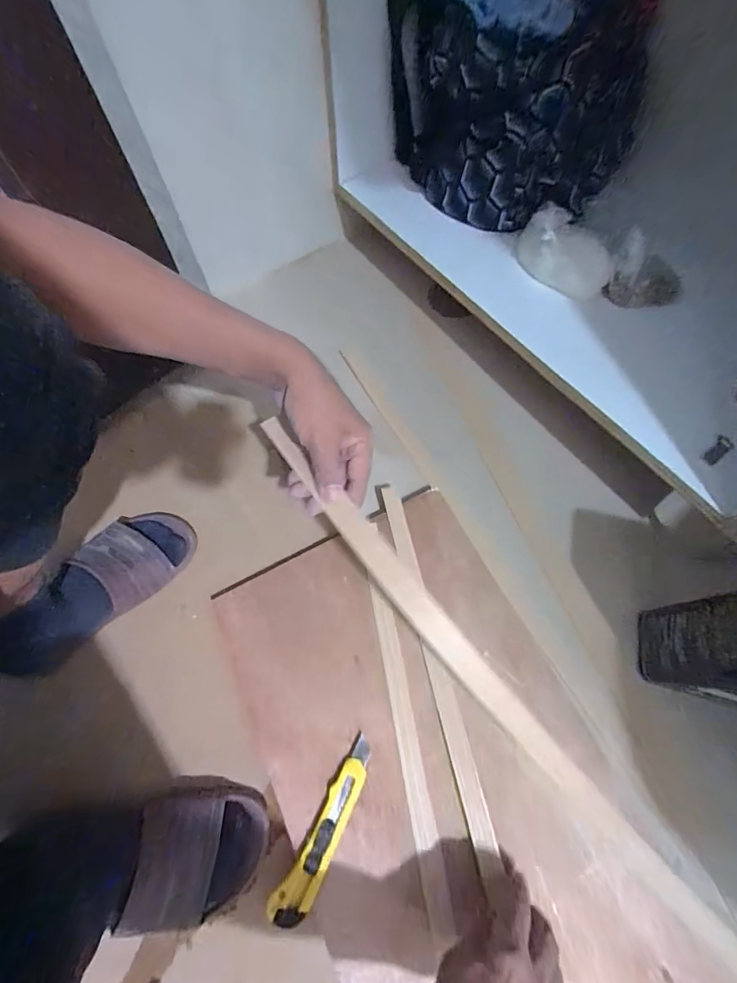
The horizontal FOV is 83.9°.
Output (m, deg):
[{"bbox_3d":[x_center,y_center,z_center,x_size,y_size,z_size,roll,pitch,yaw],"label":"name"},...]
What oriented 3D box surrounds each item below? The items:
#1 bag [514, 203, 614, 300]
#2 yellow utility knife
[{"bbox_3d":[0.259,-0.321,0.549,0.142,0.086,0.050,36,72,14],"label":"bag"},{"bbox_3d":[-0.040,0.337,0.411,0.033,0.023,0.164,29,70,12],"label":"yellow utility knife"}]

